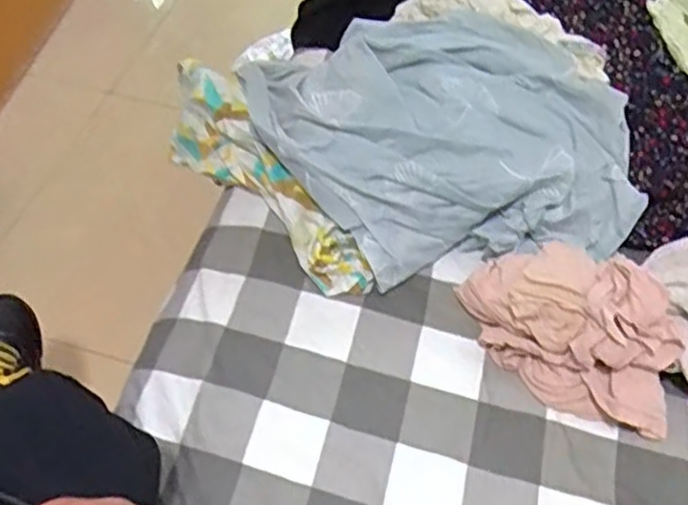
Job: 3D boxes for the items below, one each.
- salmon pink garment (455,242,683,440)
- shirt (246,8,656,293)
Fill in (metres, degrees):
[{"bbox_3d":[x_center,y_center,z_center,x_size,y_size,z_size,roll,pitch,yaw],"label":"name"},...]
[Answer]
[{"bbox_3d":[0.206,0.060,0.618,0.117,0.091,0.207,-37,63,-23],"label":"salmon pink garment"},{"bbox_3d":[0.093,-0.118,0.721,0.368,0.122,0.267,-7,55,-4],"label":"shirt"}]

